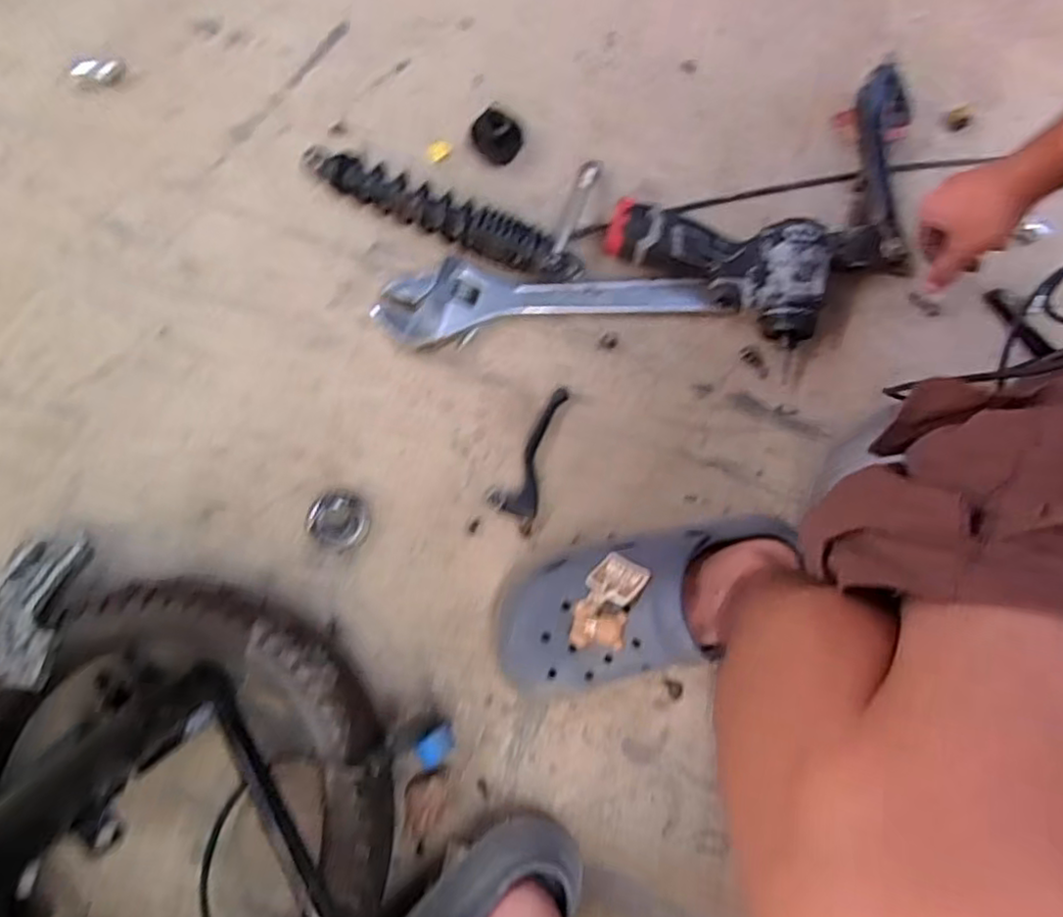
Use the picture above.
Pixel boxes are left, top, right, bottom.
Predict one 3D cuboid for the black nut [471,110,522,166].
[{"bbox_3d":[-0.033,-0.315,0.648,0.045,0.025,0.047,0,79,-1],"label":"black nut"}]

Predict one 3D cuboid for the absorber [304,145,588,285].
[{"bbox_3d":[-0.085,-0.233,0.631,0.287,0.054,0.044,26,79,4],"label":"absorber"}]

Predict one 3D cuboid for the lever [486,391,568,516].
[{"bbox_3d":[0.002,-0.008,0.604,0.043,0.015,0.123,21,79,3],"label":"lever"}]

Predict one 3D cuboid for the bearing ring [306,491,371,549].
[{"bbox_3d":[-0.171,0.054,0.587,0.052,0.020,0.049,0,79,-1],"label":"bearing ring"}]

